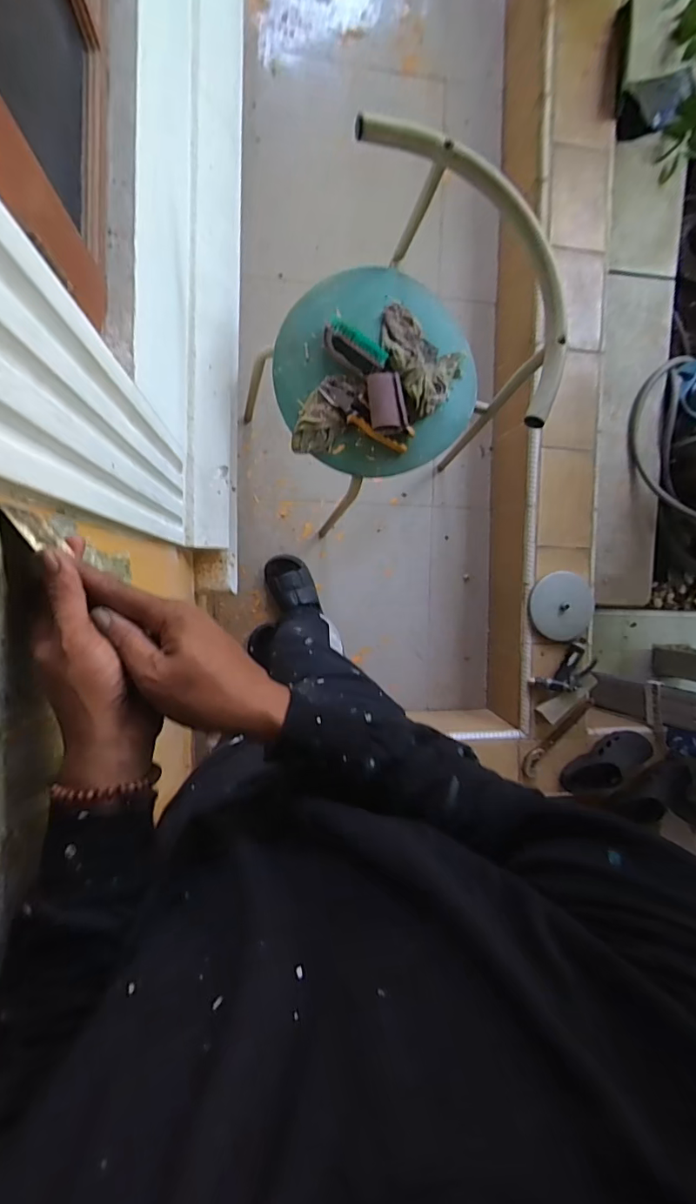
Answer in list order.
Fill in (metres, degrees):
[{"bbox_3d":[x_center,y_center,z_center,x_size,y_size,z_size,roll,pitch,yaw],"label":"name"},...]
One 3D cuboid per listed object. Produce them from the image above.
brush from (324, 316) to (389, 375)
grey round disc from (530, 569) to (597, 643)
[{"bbox_3d":[0.011,-0.470,0.930,0.127,0.044,0.061,39,87,-8],"label":"brush"},{"bbox_3d":[0.554,0.010,1.291,0.159,0.033,0.176,-5,102,7],"label":"grey round disc"}]

